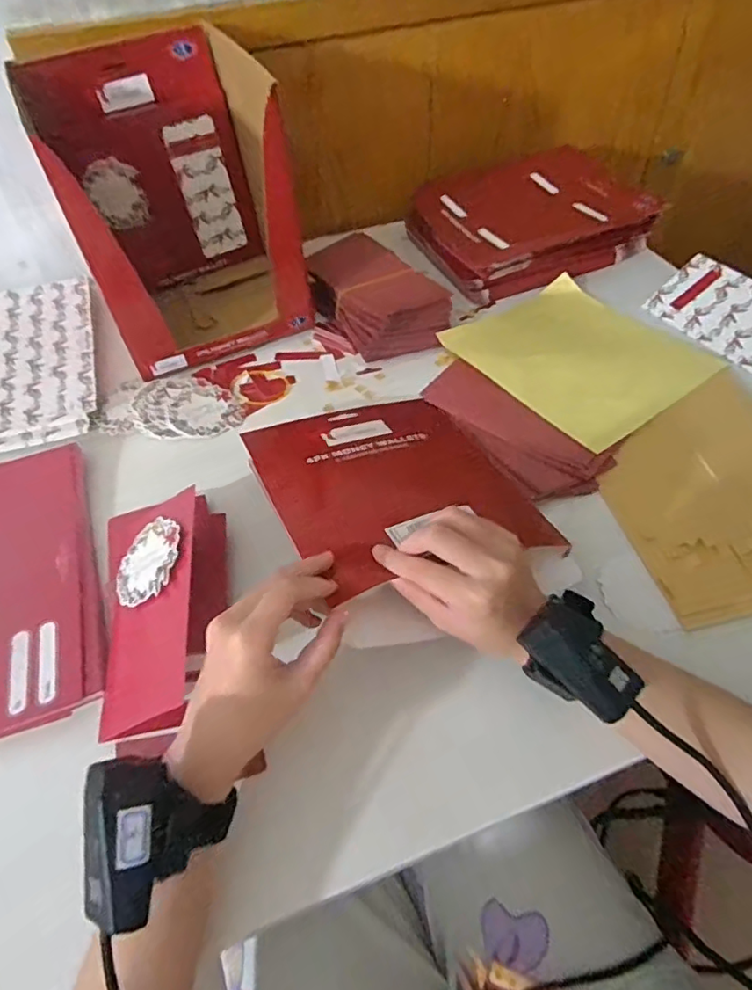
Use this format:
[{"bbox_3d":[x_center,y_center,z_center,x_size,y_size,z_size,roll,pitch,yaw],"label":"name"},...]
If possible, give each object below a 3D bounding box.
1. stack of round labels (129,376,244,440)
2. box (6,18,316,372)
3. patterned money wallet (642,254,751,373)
[{"bbox_3d":[-0.192,-0.090,0.586,0.102,0.011,0.087,-16,50,-10],"label":"stack of round labels"},{"bbox_3d":[-0.206,-0.301,0.617,0.214,0.243,0.224,-23,52,-15],"label":"box"},{"bbox_3d":[0.390,-0.198,0.630,0.086,0.008,0.173,-44,55,9],"label":"patterned money wallet"}]

